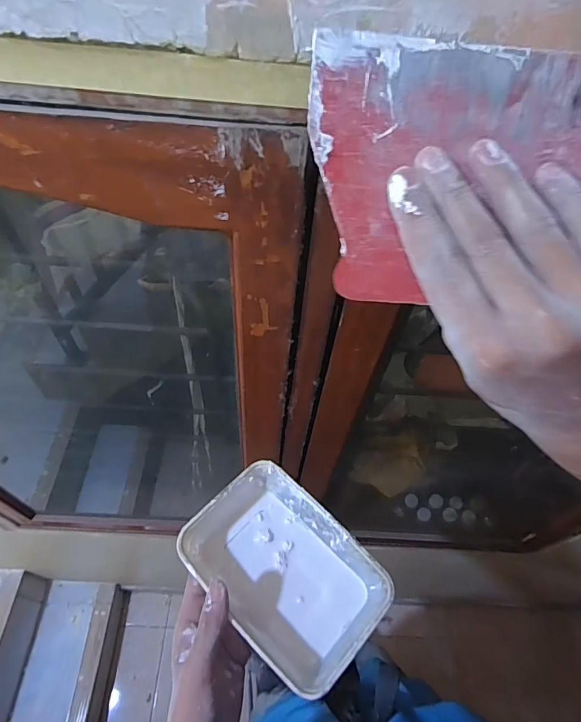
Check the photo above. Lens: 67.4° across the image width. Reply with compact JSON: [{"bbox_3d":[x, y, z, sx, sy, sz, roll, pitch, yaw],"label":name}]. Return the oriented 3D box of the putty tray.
[{"bbox_3d":[-0.006,0.188,0.396,0.172,0.048,0.118,40,61,22],"label":"putty tray"}]

